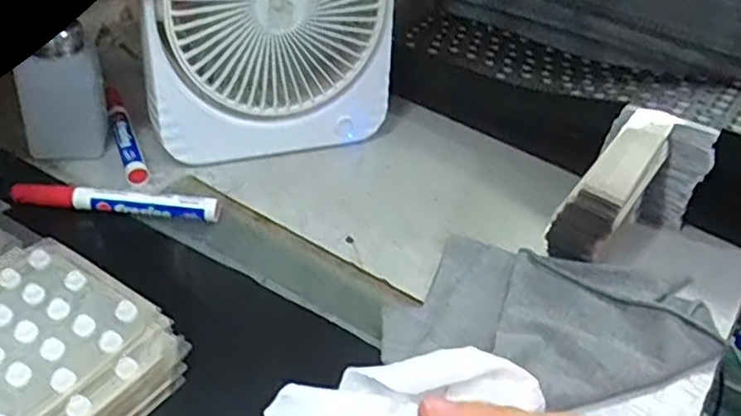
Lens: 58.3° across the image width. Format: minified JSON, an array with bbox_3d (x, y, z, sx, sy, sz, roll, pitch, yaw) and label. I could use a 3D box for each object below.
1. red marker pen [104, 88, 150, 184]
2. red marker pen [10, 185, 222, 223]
[{"bbox_3d":[-0.198,-0.060,0.536,0.017,0.021,0.125,-11,38,-23],"label":"red marker pen"},{"bbox_3d":[-0.175,-0.004,0.459,0.139,0.013,0.013,5,35,-1],"label":"red marker pen"}]

